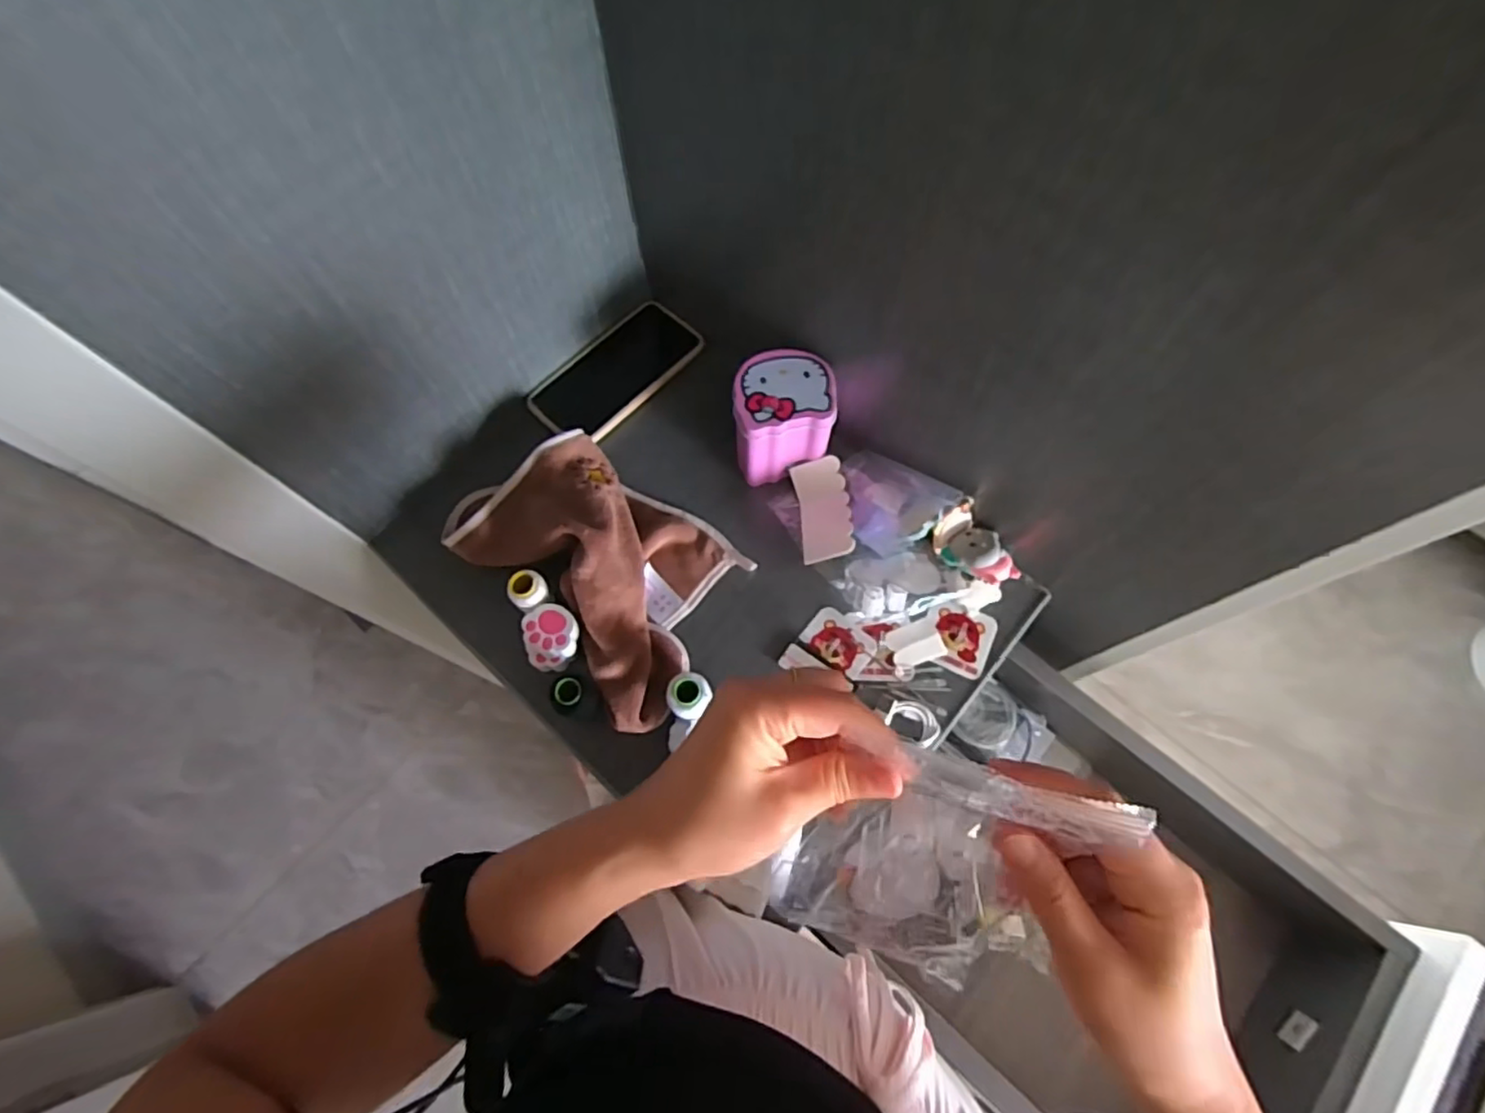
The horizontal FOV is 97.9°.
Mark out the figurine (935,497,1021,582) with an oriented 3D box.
[{"bbox_3d":[0.193,-0.007,0.531,0.044,0.031,0.074,-35,73,-12],"label":"figurine"}]

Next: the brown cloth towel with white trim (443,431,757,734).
[{"bbox_3d":[-0.117,-0.004,0.539,0.260,0.062,0.172,43,75,14],"label":"brown cloth towel with white trim"}]

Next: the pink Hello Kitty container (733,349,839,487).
[{"bbox_3d":[0.035,-0.118,0.551,0.080,0.077,0.079,-1,70,0],"label":"pink Hello Kitty container"}]

